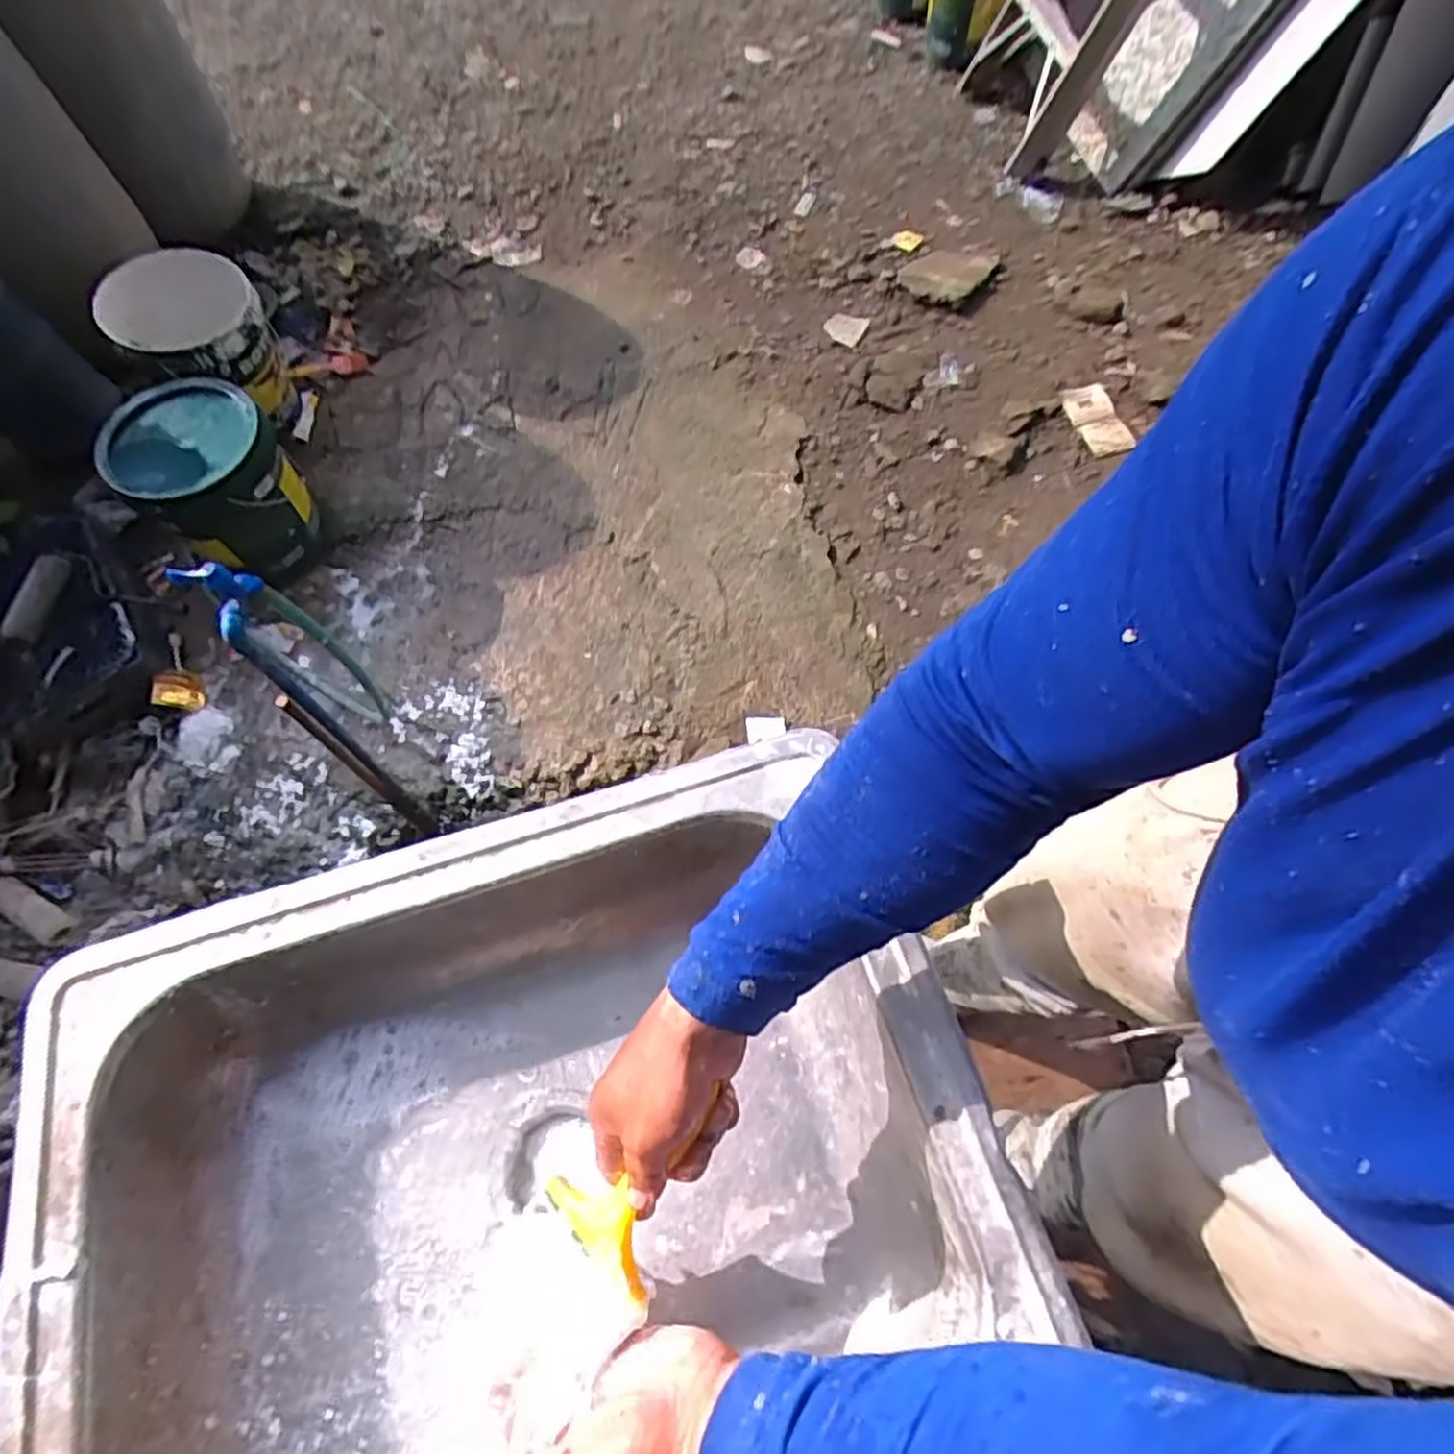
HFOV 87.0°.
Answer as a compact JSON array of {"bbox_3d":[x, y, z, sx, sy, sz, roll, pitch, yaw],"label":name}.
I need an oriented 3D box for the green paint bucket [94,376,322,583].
[{"bbox_3d":[-0.969,-0.454,1.497,0.264,0.313,0.245,1,63,-1],"label":"green paint bucket"}]

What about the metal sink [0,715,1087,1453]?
[{"bbox_3d":[-0.135,0.343,0.540,0.611,0.177,0.538,-16,64,-10],"label":"metal sink"}]

